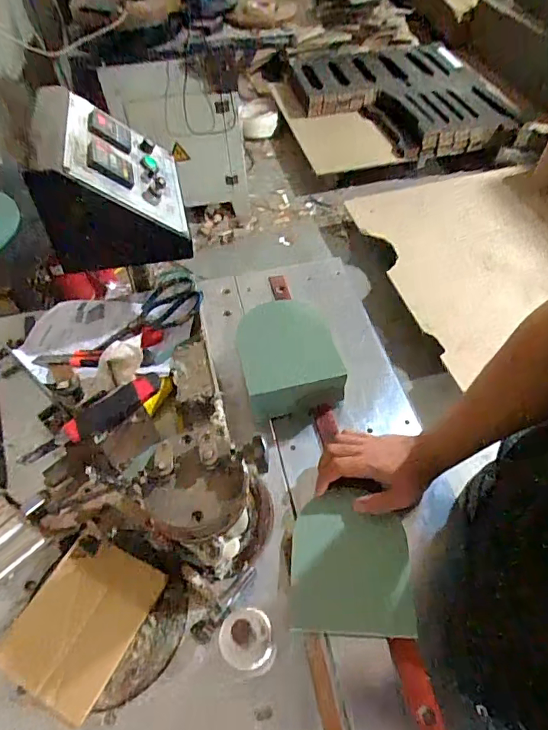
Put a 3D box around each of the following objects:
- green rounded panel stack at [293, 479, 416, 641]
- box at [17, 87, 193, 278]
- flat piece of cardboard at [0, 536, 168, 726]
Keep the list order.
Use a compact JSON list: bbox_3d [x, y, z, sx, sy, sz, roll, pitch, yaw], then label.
[{"bbox_3d":[0.095,0.239,0.588,0.144,0.015,0.172,-1,64,5],"label":"green rounded panel stack"},{"bbox_3d":[-0.287,-0.320,0.829,0.237,0.207,0.275,-12,53,-6],"label":"box"},{"bbox_3d":[-0.229,0.300,0.557,0.132,0.021,0.164,22,56,17],"label":"flat piece of cardboard"}]

